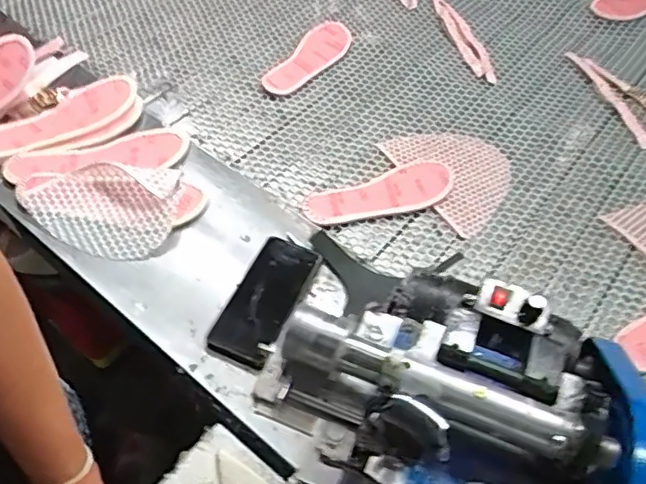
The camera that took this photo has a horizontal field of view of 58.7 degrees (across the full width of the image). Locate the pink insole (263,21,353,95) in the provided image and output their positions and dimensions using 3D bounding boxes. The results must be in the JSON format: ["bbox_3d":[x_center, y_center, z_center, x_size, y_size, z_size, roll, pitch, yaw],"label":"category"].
[{"bbox_3d":[-0.023,-0.327,1.023,0.081,0.024,0.230,30,57,17],"label":"pink insole"}]

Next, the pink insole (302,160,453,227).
[{"bbox_3d":[0.086,-0.070,0.835,0.228,0.012,0.083,-18,57,-16],"label":"pink insole"}]

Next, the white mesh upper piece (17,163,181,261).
[{"bbox_3d":[-0.295,-0.047,0.746,0.207,0.034,0.128,5,53,0],"label":"white mesh upper piece"}]

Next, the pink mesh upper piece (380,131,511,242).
[{"bbox_3d":[0.210,-0.109,0.883,0.164,0.011,0.205,-24,62,-21],"label":"pink mesh upper piece"}]

